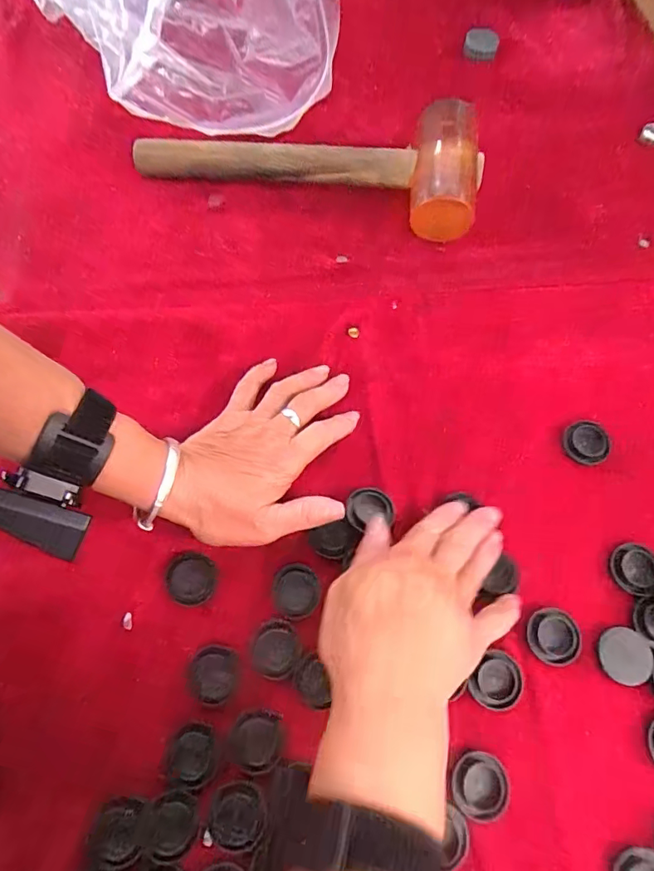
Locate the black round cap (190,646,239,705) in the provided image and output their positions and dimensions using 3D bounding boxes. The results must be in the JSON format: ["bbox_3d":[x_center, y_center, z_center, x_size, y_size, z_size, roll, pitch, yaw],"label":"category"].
[{"bbox_3d":[-0.070,0.146,0.301,0.028,0.004,0.031,15,70,5],"label":"black round cap"}]

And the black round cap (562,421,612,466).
[{"bbox_3d":[0.188,0.005,0.357,0.031,0.010,0.030,0,69,0],"label":"black round cap"}]

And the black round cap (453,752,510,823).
[{"bbox_3d":[0.088,0.201,0.284,0.031,0.010,0.032,0,69,0],"label":"black round cap"}]

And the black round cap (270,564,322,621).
[{"bbox_3d":[-0.020,0.099,0.314,0.030,0.004,0.033,0,69,0],"label":"black round cap"}]

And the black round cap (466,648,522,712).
[{"bbox_3d":[0.105,0.152,0.302,0.028,0.005,0.032,34,73,12],"label":"black round cap"}]

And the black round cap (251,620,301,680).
[{"bbox_3d":[-0.031,0.132,0.304,0.028,0.004,0.033,12,69,4],"label":"black round cap"}]

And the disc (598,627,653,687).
[{"bbox_3d":[0.187,0.138,0.307,0.031,0.006,0.032,0,69,0],"label":"disc"}]

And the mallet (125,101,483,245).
[{"bbox_3d":[-0.019,-0.237,0.412,0.294,0.058,0.096,12,69,4],"label":"mallet"}]

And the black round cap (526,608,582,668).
[{"bbox_3d":[0.144,0.127,0.309,0.032,0.006,0.033,0,69,0],"label":"black round cap"}]

